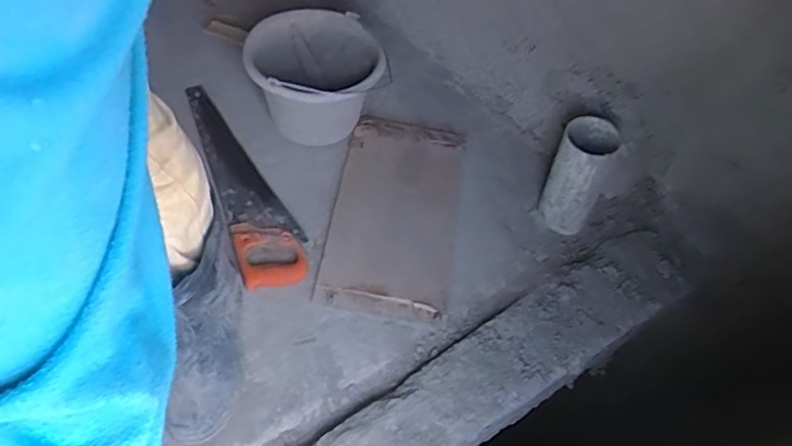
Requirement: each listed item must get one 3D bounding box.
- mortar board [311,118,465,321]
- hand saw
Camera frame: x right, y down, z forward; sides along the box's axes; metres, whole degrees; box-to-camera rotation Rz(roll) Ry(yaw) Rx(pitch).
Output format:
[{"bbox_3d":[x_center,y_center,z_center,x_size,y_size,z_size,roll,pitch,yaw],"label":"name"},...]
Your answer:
[{"bbox_3d":[-0.003,-0.017,1.072,0.215,0.034,0.385,8,57,2],"label":"mortar board"},{"bbox_3d":[-0.262,-0.071,1.084,0.111,0.030,0.429,-17,60,-14],"label":"hand saw"}]

